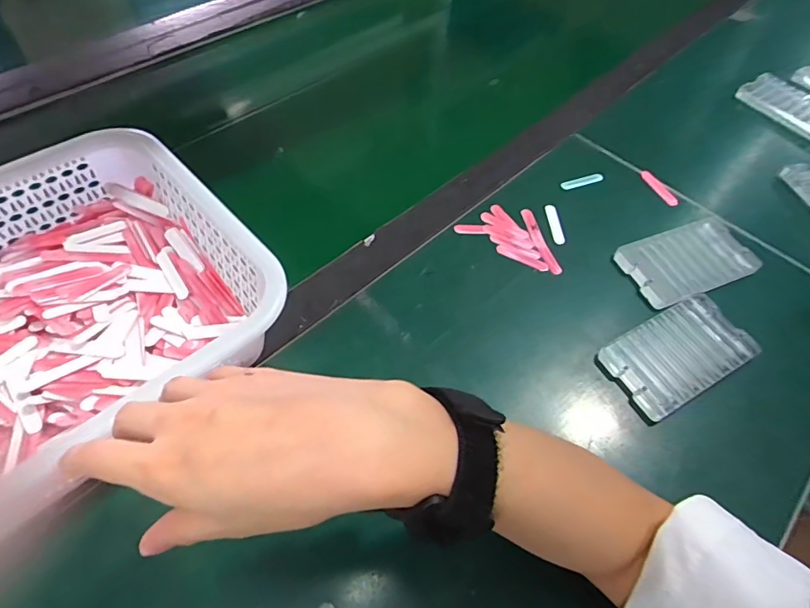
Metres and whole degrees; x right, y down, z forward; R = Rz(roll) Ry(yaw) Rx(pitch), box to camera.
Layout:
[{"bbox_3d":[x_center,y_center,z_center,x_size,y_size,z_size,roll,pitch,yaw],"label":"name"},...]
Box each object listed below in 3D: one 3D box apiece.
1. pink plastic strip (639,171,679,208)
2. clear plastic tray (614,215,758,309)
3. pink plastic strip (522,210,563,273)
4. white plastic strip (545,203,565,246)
[{"bbox_3d":[0.255,-0.117,0.472,0.010,0.010,0.054,-19,60,-15],"label":"pink plastic strip"},{"bbox_3d":[0.246,-0.038,0.414,0.098,0.017,0.065,-22,64,0],"label":"clear plastic tray"},{"bbox_3d":[0.130,-0.063,0.451,0.013,0.004,0.082,-11,58,-10],"label":"pink plastic strip"},{"bbox_3d":[0.147,-0.079,0.463,0.011,0.004,0.052,-2,57,-4],"label":"white plastic strip"}]

